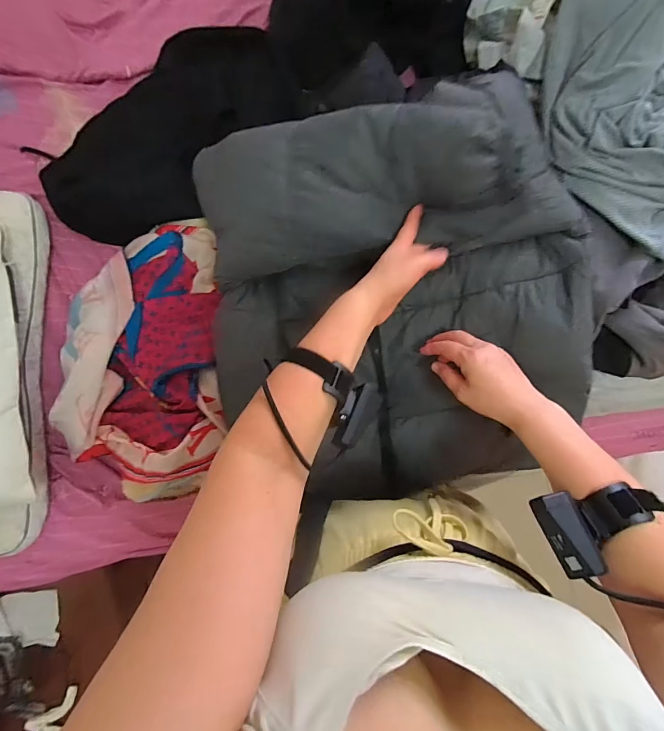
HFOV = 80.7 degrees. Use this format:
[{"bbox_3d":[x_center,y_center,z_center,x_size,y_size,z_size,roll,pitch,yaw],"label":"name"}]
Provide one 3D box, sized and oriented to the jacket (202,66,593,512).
[{"bbox_3d":[0.077,-0.061,0.514,0.474,0.188,0.505,0,89,1],"label":"jacket"}]

